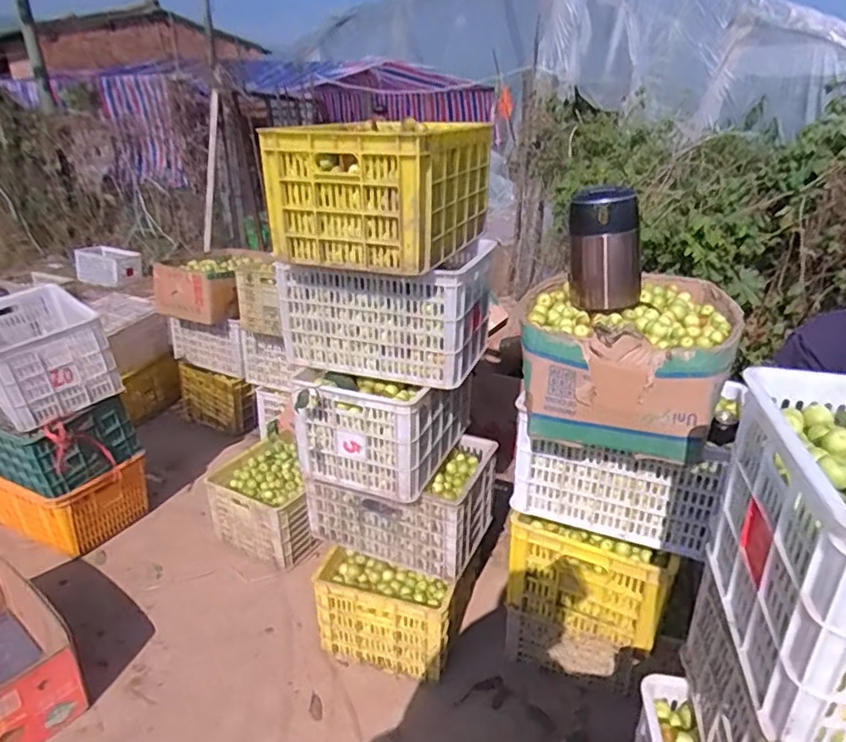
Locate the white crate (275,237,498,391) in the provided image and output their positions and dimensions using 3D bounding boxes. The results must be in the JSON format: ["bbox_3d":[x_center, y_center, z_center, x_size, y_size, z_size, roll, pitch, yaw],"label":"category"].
[{"bbox_3d":[-0.092,-0.151,1.493,0.465,0.261,0.265,9,25,21],"label":"white crate"}]

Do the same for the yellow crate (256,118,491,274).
[{"bbox_3d":[-0.095,-0.414,1.377,0.377,0.259,0.462,9,25,21],"label":"yellow crate"}]

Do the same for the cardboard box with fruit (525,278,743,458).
[{"bbox_3d":[0.437,-0.035,1.306,0.421,0.233,0.524,6,24,15],"label":"cardboard box with fruit"}]

